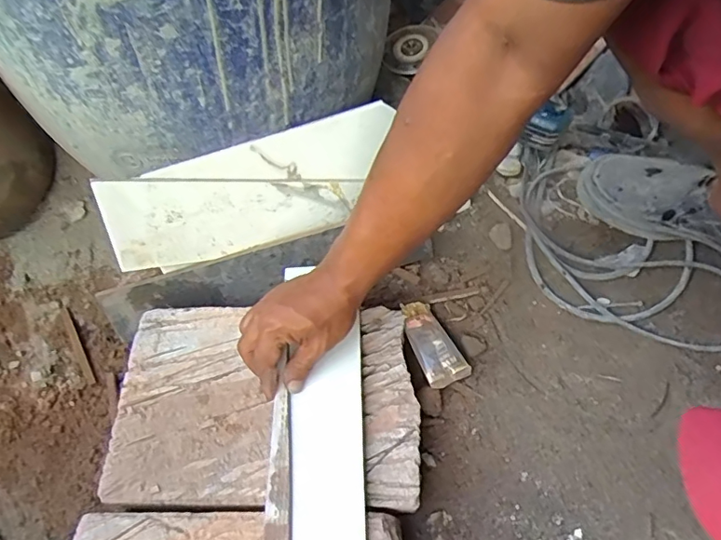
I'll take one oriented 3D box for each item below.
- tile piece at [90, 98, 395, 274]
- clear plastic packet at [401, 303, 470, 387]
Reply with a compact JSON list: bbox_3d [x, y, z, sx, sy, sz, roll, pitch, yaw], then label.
[{"bbox_3d":[-0.119,-0.085,0.598,0.316,0.127,0.009,-19,36,-9],"label":"tile piece"},{"bbox_3d":[0.077,0.082,0.598,0.047,0.034,0.103,-25,58,-11],"label":"clear plastic packet"}]

